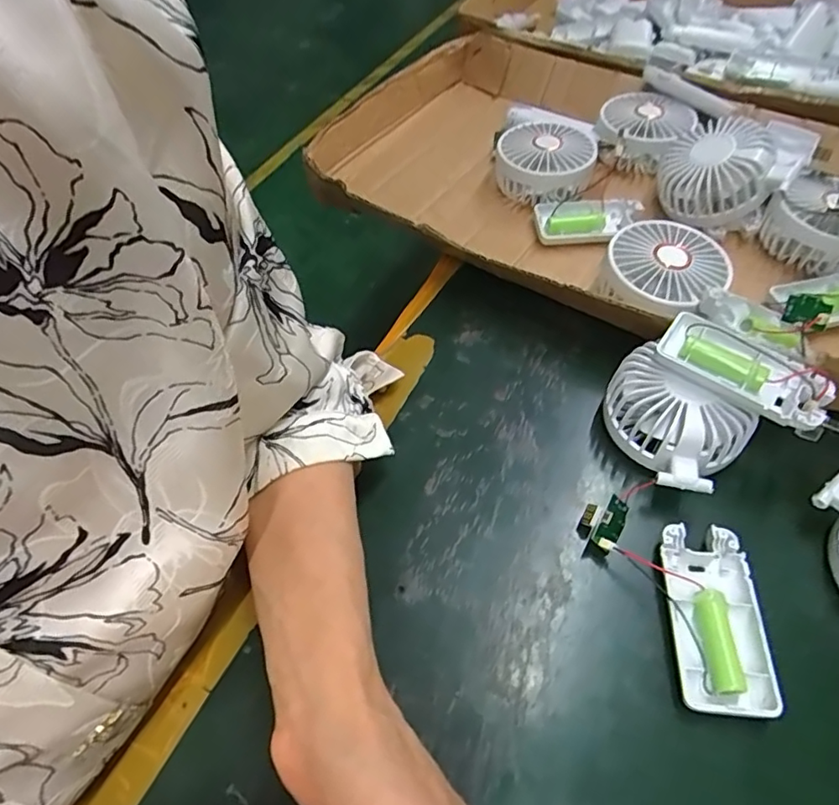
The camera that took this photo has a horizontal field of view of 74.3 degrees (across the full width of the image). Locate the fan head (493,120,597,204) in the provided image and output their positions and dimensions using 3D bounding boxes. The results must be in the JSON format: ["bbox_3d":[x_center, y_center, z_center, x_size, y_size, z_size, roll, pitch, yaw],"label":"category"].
[{"bbox_3d":[0.110,-0.215,0.500,0.075,0.045,0.078,-1,54,2],"label":"fan head"}]

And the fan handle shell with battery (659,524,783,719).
[{"bbox_3d":[0.155,0.114,0.294,0.046,0.016,0.092,1,55,3],"label":"fan handle shell with battery"}]

